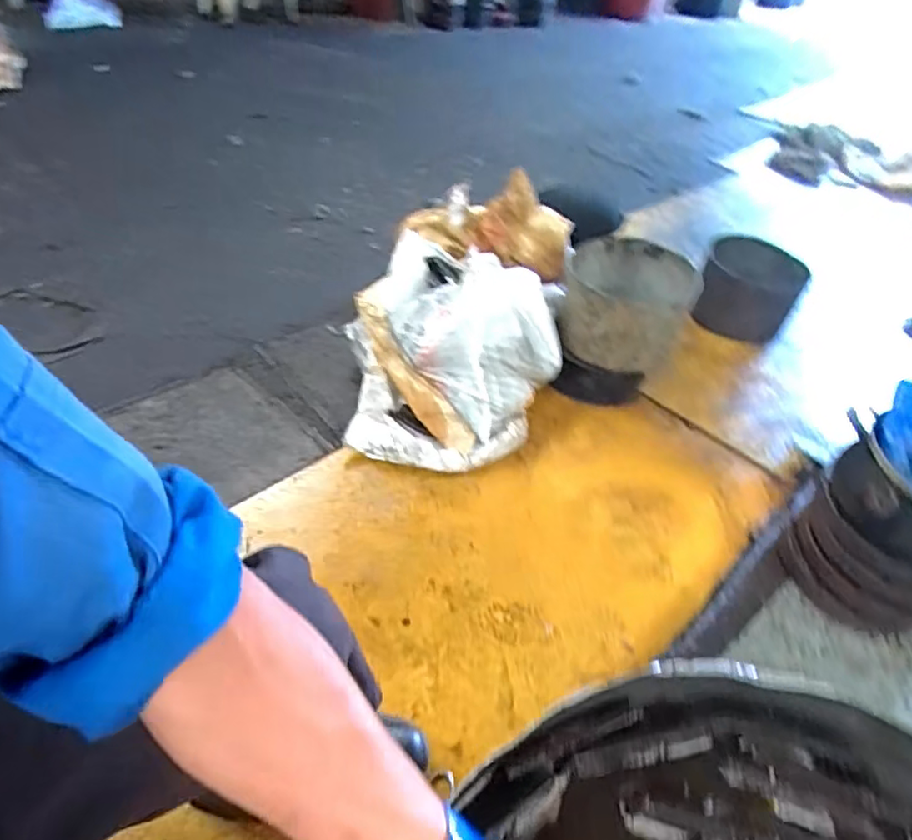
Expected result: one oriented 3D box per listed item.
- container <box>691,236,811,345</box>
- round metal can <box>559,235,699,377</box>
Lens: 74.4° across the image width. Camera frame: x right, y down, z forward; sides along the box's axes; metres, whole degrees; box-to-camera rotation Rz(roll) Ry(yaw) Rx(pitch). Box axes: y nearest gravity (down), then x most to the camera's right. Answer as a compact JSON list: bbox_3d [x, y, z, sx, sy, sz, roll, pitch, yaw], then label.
[{"bbox_3d":[0.792,-0.361,1.638,0.252,0.195,0.216,23,46,17],"label":"container"},{"bbox_3d":[0.380,-0.261,1.359,0.276,0.178,0.274,5,43,-5],"label":"round metal can"}]

